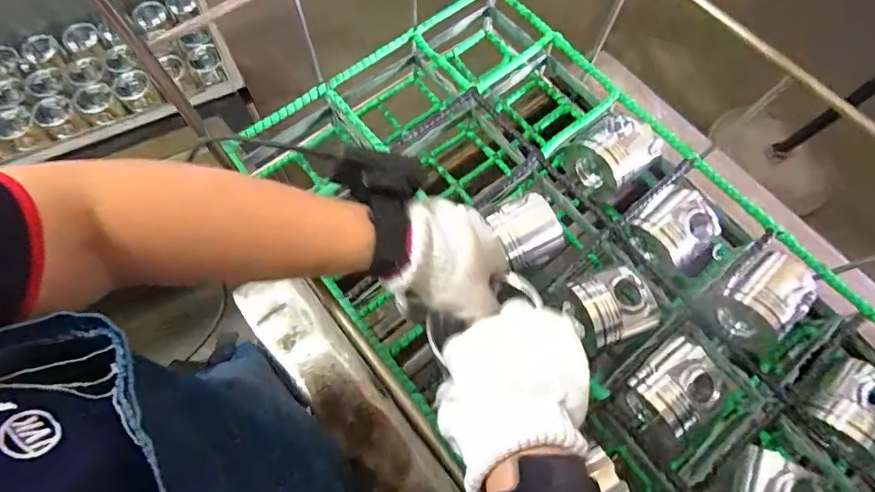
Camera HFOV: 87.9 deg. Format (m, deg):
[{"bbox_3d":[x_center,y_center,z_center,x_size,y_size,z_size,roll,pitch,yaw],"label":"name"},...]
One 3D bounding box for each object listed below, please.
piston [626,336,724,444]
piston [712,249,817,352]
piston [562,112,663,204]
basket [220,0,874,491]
[{"bbox_3d":[0.271,0.169,0.533,0.089,0.092,0.098,-35,77,-12],"label":"piston"},{"bbox_3d":[0.401,0.073,0.561,0.099,0.085,0.097,-38,77,-13],"label":"piston"},{"bbox_3d":[0.244,-0.123,0.647,0.110,0.097,0.086,-40,78,-13],"label":"piston"},{"bbox_3d":[0.165,0.031,0.587,0.457,0.137,0.797,-37,77,-12],"label":"basket"}]

